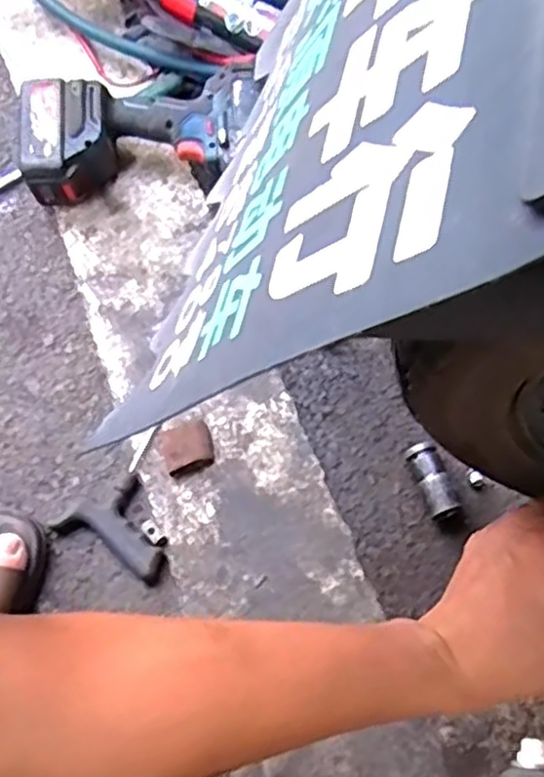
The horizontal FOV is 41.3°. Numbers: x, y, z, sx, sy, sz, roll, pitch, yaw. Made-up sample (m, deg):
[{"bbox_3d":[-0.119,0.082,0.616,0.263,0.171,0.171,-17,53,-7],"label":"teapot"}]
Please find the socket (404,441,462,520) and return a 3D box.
[{"bbox_3d":[0.136,0.080,0.614,0.026,0.031,0.065,-19,67,-6],"label":"socket"}]

